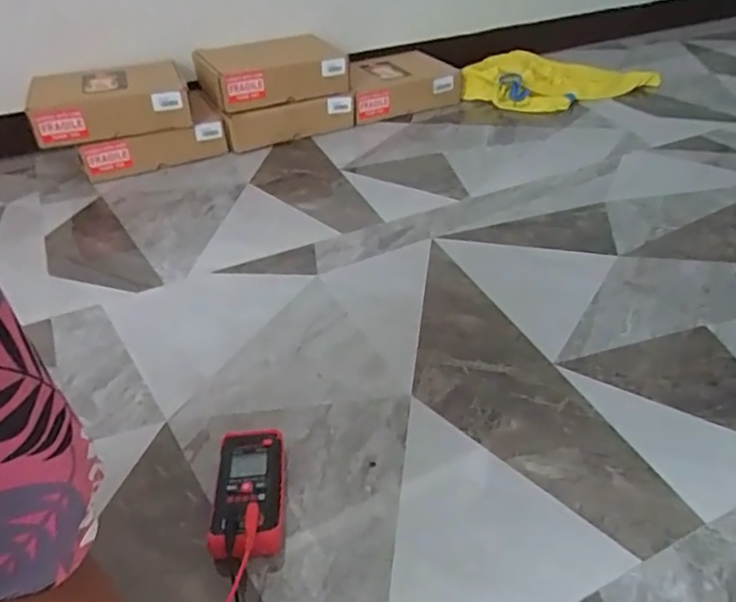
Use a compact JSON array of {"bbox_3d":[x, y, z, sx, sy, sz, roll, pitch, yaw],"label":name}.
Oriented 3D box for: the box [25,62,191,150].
[{"bbox_3d":[-0.465,-0.358,1.071,0.261,0.087,0.150,-17,39,-17],"label":"box"}]

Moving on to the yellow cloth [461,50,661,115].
[{"bbox_3d":[0.453,-0.546,1.468,0.408,0.071,0.402,23,42,29],"label":"yellow cloth"}]

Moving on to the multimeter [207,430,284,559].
[{"bbox_3d":[-0.106,0.170,0.530,0.059,0.029,0.124,-3,36,-4],"label":"multimeter"}]

